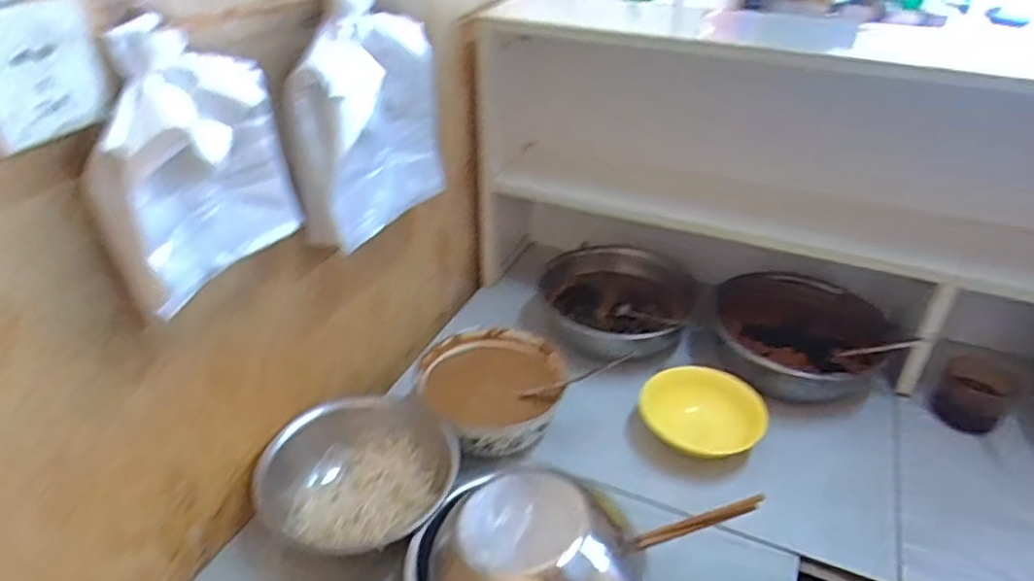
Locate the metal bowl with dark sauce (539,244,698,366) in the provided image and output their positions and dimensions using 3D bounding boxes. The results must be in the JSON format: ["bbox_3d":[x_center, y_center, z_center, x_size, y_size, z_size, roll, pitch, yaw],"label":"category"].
[{"bbox_3d":[0.155,0.029,1.097,0.248,0.098,0.259,1,34,0],"label":"metal bowl with dark sauce"}]

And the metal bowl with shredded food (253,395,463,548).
[{"bbox_3d":[-0.184,0.223,0.793,0.209,0.106,0.198,1,34,0],"label":"metal bowl with shredded food"}]

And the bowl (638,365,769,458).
[{"bbox_3d":[0.249,0.169,0.909,0.153,0.058,0.150,25,41,31],"label":"bowl"}]

